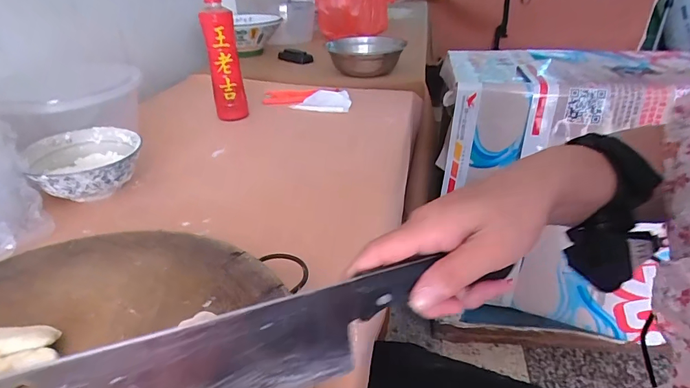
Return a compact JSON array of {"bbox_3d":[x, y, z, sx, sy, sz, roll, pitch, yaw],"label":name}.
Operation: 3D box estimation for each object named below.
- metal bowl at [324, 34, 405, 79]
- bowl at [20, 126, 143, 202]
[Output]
[{"bbox_3d":[0.049,-0.340,1.014,0.173,0.077,0.192,-4,32,-4],"label":"metal bowl"},{"bbox_3d":[-0.357,-0.044,0.569,0.134,0.051,0.149,-22,37,-30],"label":"bowl"}]

